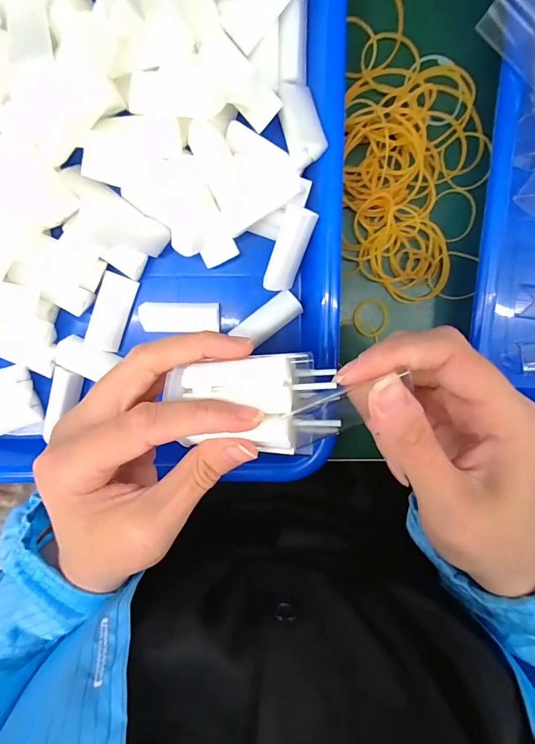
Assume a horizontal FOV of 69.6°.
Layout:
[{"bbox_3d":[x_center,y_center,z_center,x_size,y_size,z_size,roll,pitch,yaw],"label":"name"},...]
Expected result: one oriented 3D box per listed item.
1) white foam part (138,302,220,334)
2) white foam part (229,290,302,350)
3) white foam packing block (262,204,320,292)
[{"bbox_3d":[-0.051,-0.032,0.231,0.045,0.015,0.017,1,99,0],"label":"white foam part"},{"bbox_3d":[0.001,-0.032,0.233,0.040,0.015,0.017,-35,97,5],"label":"white foam part"},{"bbox_3d":[0.012,-0.068,0.216,0.018,0.013,0.046,19,126,-3],"label":"white foam packing block"}]

